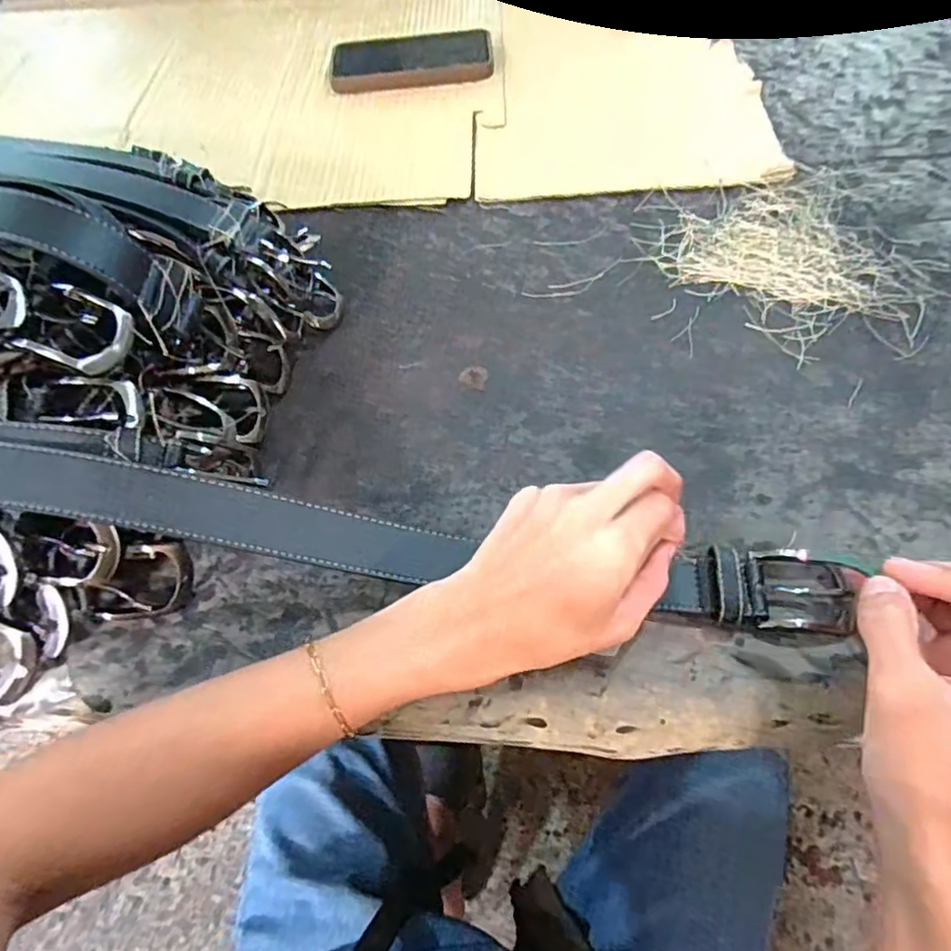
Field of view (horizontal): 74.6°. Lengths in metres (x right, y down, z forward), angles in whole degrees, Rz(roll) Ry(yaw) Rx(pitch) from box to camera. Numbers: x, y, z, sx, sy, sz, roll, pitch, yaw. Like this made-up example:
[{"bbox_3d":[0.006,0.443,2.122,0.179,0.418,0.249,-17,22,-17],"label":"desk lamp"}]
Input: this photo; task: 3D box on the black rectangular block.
[{"bbox_3d":[-0.066,-0.431,0.649,0.165,0.014,0.088,-6,56,1],"label":"black rectangular block"}]

